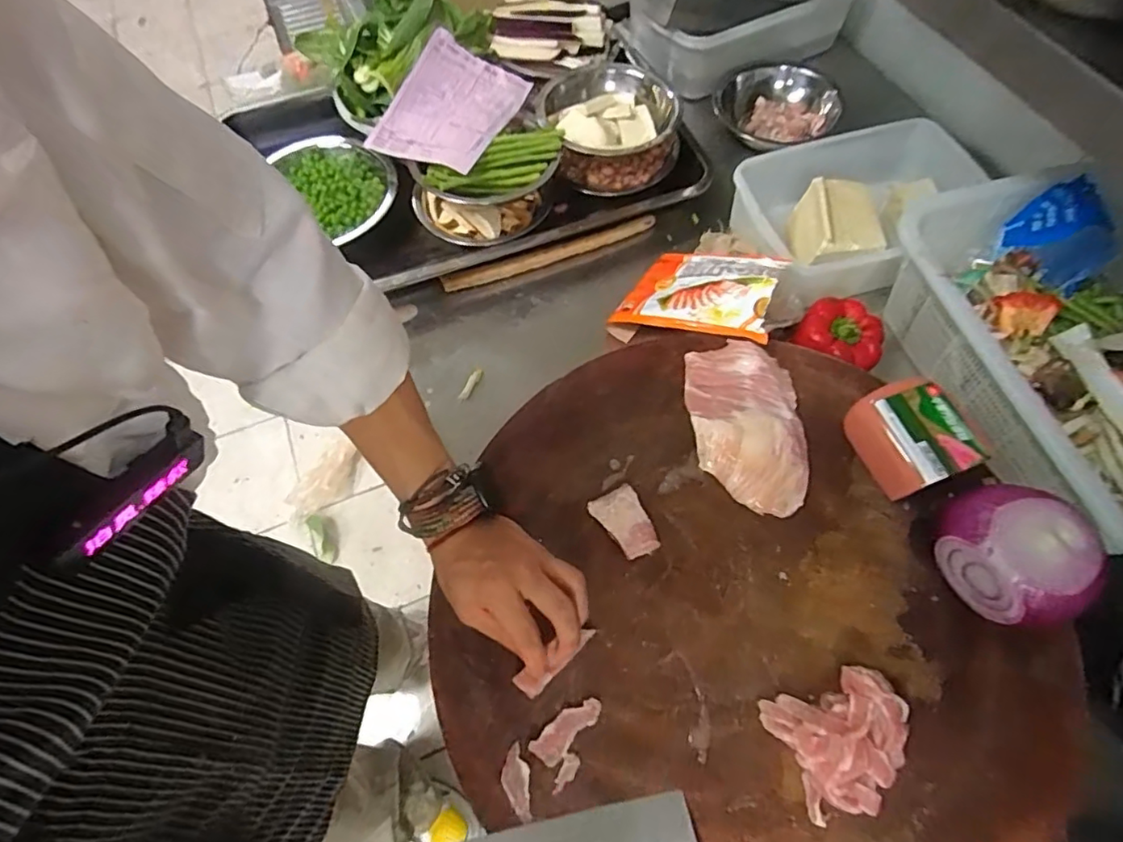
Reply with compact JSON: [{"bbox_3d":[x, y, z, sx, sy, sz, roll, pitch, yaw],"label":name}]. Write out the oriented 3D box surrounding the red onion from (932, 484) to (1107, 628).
[{"bbox_3d":[0.331,0.100,0.420,0.080,0.072,0.098,-24,65,-9],"label":"red onion"}]

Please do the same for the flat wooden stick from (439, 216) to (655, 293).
[{"bbox_3d":[-0.013,-0.206,0.695,0.270,0.022,0.013,-19,65,-7],"label":"flat wooden stick"}]

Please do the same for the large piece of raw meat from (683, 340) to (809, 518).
[{"bbox_3d":[0.163,0.000,0.508,0.098,0.023,0.160,2,64,3],"label":"large piece of raw meat"}]

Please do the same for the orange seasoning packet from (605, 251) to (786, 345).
[{"bbox_3d":[0.146,-0.137,0.600,0.173,0.021,0.111,19,63,46],"label":"orange seasoning packet"}]

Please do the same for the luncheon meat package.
[{"bbox_3d":[0.284,0.014,0.472,0.075,0.056,0.087,-17,64,-6],"label":"luncheon meat package"}]

